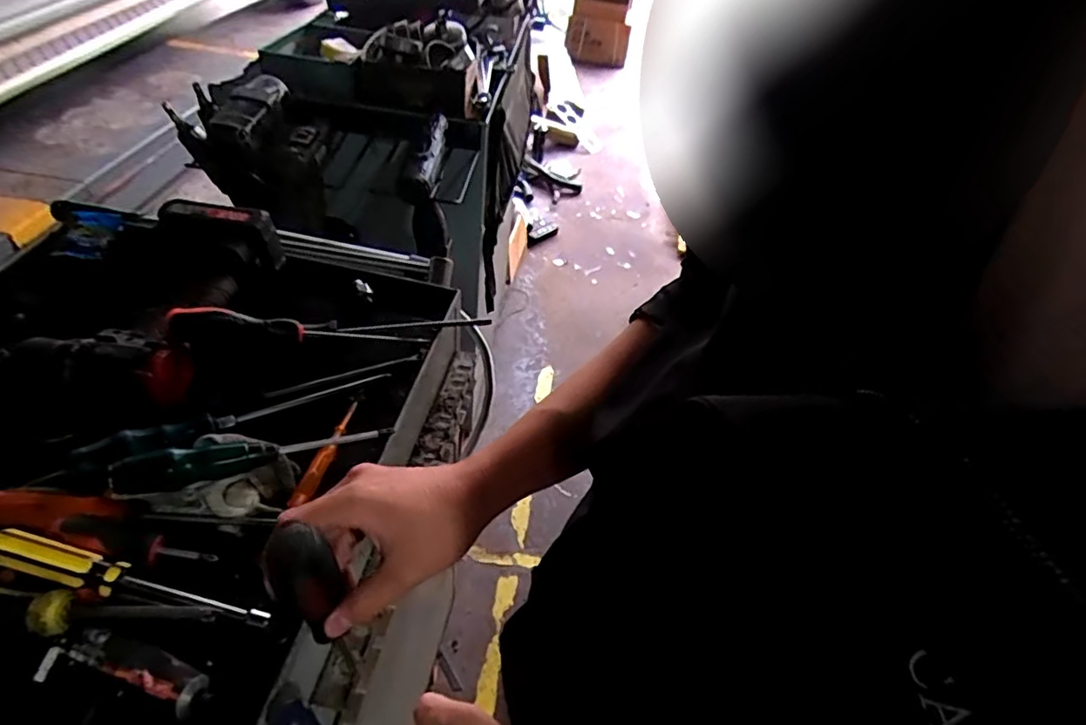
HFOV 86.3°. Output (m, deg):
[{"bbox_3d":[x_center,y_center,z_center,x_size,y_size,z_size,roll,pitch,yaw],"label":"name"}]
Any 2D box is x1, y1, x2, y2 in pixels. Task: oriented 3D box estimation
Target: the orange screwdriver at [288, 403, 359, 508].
[{"bbox_3d":[-0.180,0.072,0.488,0.014,0.014,0.110,13,45,5],"label":"orange screwdriver"}]

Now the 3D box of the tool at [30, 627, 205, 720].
[{"bbox_3d":[-0.257,0.189,0.359,0.107,0.020,0.031,12,45,5],"label":"tool"}]

